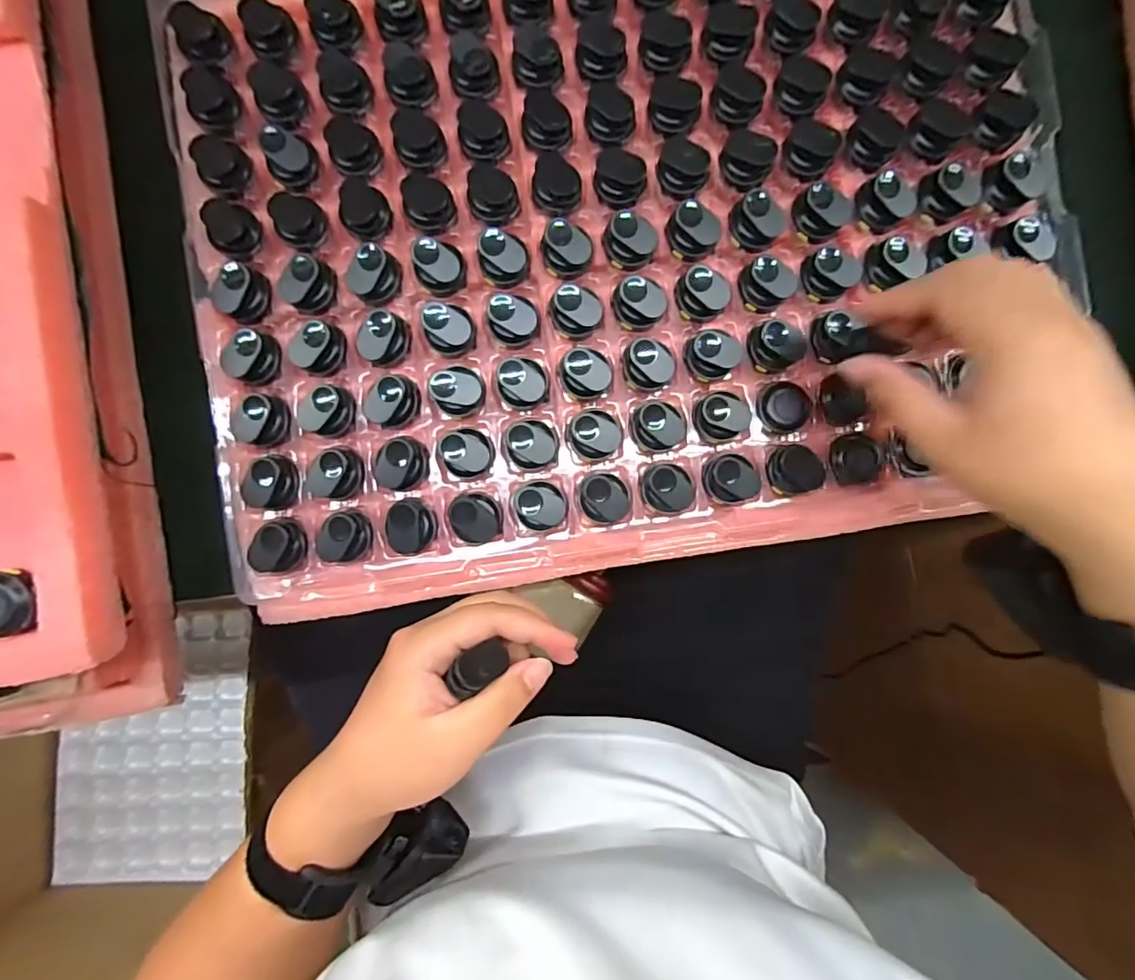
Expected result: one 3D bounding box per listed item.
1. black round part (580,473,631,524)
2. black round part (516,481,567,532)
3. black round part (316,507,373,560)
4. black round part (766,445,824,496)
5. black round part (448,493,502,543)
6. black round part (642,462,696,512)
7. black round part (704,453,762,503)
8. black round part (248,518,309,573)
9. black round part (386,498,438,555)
[{"bbox_3d":[0.022,0.005,0.294,0.028,0.012,0.028,0,87,-1],"label":"black round part"},{"bbox_3d":[-0.014,0.009,0.293,0.028,0.012,0.026,-1,87,-1],"label":"black round part"},{"bbox_3d":[-0.124,0.026,0.291,0.025,0.015,0.029,18,86,0],"label":"black round part"},{"bbox_3d":[0.132,-0.012,0.301,0.030,0.009,0.028,0,87,-1],"label":"black round part"},{"bbox_3d":[-0.051,0.016,0.291,0.028,0.019,0.026,0,87,-1],"label":"black round part"},{"bbox_3d":[0.059,-0.001,0.296,0.030,0.013,0.026,0,87,-1],"label":"black round part"},{"bbox_3d":[0.095,-0.006,0.296,0.031,0.012,0.027,-3,87,-1],"label":"black round part"},{"bbox_3d":[-0.161,0.032,0.291,0.025,0.012,0.031,29,86,1],"label":"black round part"},{"bbox_3d":[-0.088,0.020,0.292,0.026,0.016,0.030,6,87,-1],"label":"black round part"}]

